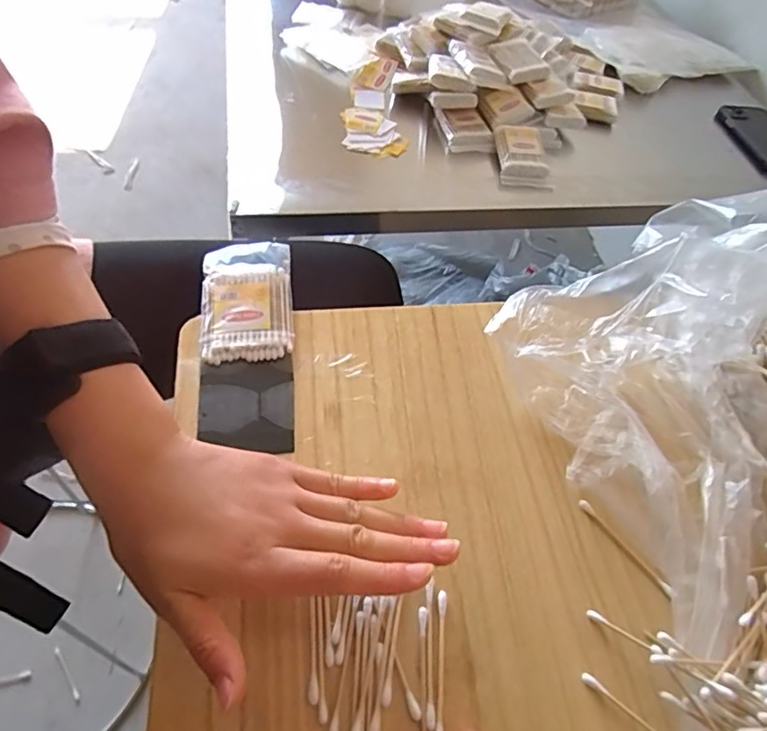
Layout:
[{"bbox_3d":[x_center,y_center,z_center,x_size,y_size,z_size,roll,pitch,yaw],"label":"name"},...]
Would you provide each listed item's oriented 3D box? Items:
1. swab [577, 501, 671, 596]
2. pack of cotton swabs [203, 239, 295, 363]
[{"bbox_3d":[0.145,0.108,0.334,0.005,0.006,0.068,-31,61,-27],"label":"swab"},{"bbox_3d":[-0.100,-0.049,0.410,0.063,0.017,0.105,-2,54,-10],"label":"pack of cotton swabs"}]

